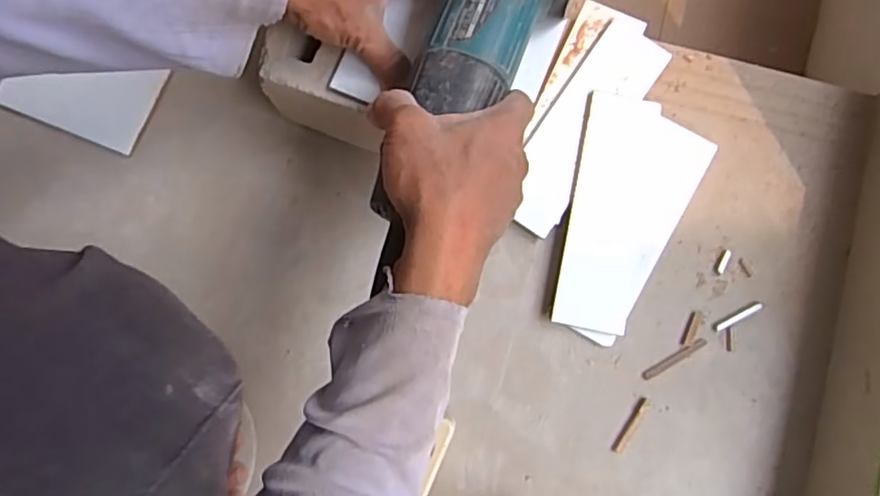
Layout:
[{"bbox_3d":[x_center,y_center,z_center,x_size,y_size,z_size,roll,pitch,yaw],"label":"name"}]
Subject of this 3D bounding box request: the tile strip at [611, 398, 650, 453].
[{"bbox_3d":[0.153,0.142,0.494,0.008,0.005,0.049,33,82,7],"label":"tile strip"}]

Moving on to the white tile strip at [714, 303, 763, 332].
[{"bbox_3d":[0.247,0.057,0.508,0.044,0.004,0.007,-25,80,-3],"label":"white tile strip"}]

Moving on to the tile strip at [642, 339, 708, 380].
[{"bbox_3d":[0.191,0.090,0.502,0.059,0.004,0.007,-30,81,-4],"label":"tile strip"}]

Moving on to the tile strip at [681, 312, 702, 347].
[{"bbox_3d":[0.209,0.067,0.510,0.008,0.004,0.031,26,81,6],"label":"tile strip"}]

